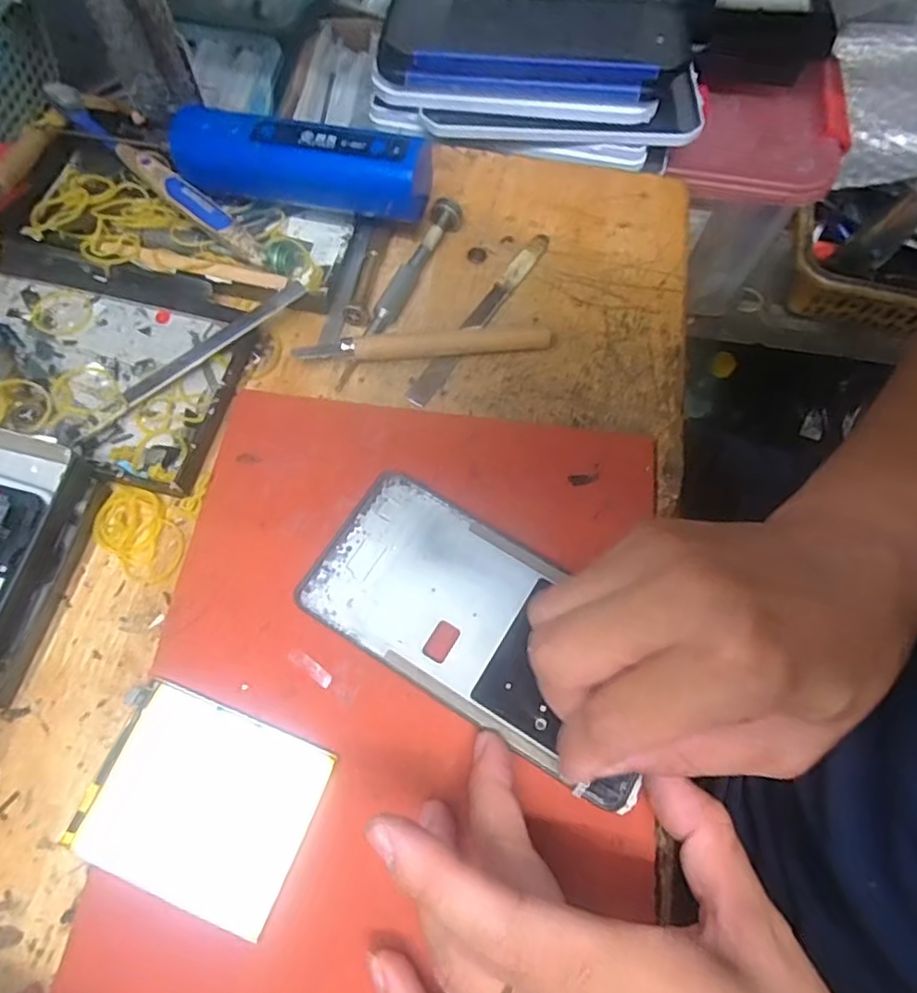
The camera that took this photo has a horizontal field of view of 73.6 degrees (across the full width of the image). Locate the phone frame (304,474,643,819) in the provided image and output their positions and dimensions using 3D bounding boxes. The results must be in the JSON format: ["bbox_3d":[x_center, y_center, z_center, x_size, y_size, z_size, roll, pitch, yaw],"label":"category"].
[{"bbox_3d":[0.012,0.052,0.257,0.150,0.004,0.074,31,70,9],"label":"phone frame"}]

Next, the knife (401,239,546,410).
[{"bbox_3d":[0.012,-0.096,0.326,0.012,0.008,0.126,32,70,10],"label":"knife"}]

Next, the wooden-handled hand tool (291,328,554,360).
[{"bbox_3d":[-0.016,-0.076,0.310,0.127,0.013,0.010,-6,69,-5],"label":"wooden-handled hand tool"}]

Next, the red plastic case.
[{"bbox_3d":[0.212,-0.261,0.431,0.121,0.024,0.118,9,68,0],"label":"red plastic case"}]

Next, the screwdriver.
[{"bbox_3d":[-0.034,-0.111,0.322,0.017,0.016,0.123,27,69,8],"label":"screwdriver"}]

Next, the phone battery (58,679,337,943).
[{"bbox_3d":[-0.096,0.113,0.229,0.080,0.007,0.063,21,69,5],"label":"phone battery"}]

